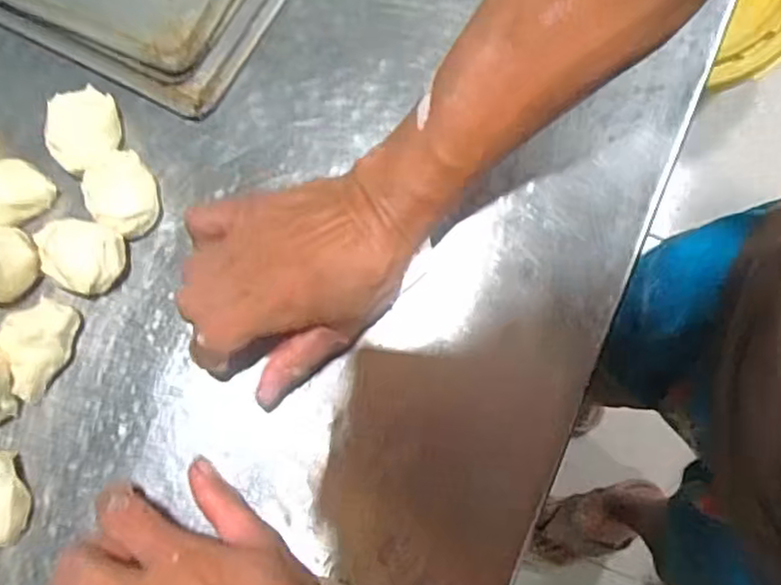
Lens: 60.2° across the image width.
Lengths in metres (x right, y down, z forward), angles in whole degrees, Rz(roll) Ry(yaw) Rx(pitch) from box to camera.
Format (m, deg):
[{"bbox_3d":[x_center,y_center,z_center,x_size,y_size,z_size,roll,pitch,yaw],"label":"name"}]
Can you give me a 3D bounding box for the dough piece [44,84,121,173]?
[{"bbox_3d":[-0.188,-0.099,0.418,0.039,0.027,0.051,-9,75,-3],"label":"dough piece"}]

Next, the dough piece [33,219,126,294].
[{"bbox_3d":[-0.180,-0.020,0.396,0.051,0.033,0.039,22,76,5],"label":"dough piece"}]

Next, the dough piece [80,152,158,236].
[{"bbox_3d":[-0.161,-0.058,0.410,0.041,0.024,0.053,-38,78,-10],"label":"dough piece"}]

